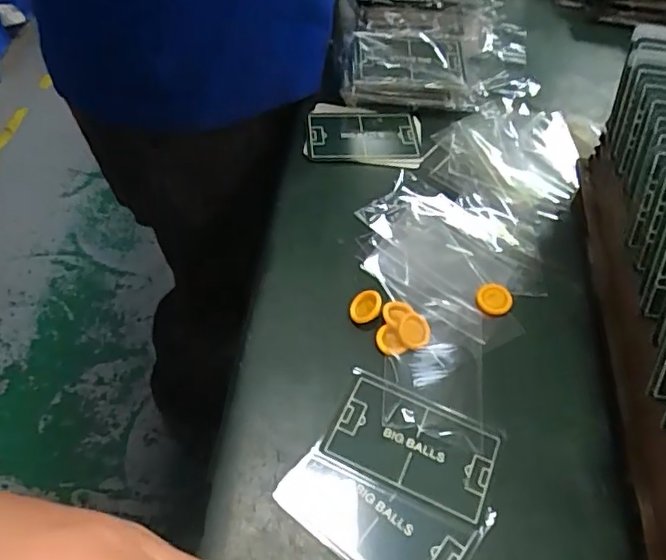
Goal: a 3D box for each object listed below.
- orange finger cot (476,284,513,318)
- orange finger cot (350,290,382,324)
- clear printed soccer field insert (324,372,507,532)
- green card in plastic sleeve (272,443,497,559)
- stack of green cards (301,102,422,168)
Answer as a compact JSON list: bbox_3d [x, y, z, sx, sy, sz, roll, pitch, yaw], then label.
[{"bbox_3d":[0.098,0.011,0.354,0.021,0.006,0.022,2,53,-2],"label":"orange finger cot"},{"bbox_3d":[0.018,0.015,0.341,0.021,0.005,0.021,-8,59,24],"label":"orange finger cot"},{"bbox_3d":[0.040,0.082,0.295,0.082,0.006,0.050,21,55,12],"label":"clear printed soccer field insert"},{"bbox_3d":[0.022,0.108,0.274,0.088,0.004,0.052,33,58,20],"label":"green card in plastic sleeve"},{"bbox_3d":[0.023,-0.107,0.440,0.086,0.012,0.059,4,53,0],"label":"stack of green cards"}]

